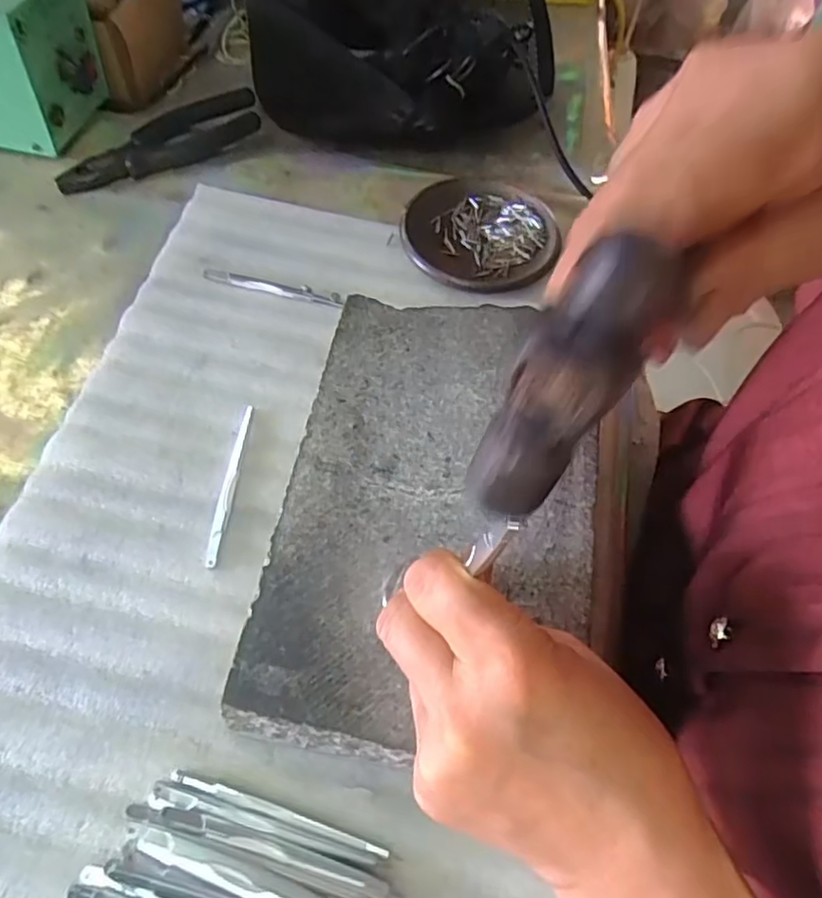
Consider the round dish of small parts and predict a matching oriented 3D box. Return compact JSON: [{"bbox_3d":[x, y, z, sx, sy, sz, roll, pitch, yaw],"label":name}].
[{"bbox_3d":[0.052,-0.156,0.451,0.113,0.018,0.108,1,61,-1],"label":"round dish of small parts"}]

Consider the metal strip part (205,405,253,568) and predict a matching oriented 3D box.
[{"bbox_3d":[-0.105,0.019,0.356,0.008,0.006,0.101,4,61,1],"label":"metal strip part"}]

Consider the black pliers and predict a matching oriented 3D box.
[{"bbox_3d":[-0.195,-0.242,0.487,0.165,0.015,0.045,-33,66,-18],"label":"black pliers"}]

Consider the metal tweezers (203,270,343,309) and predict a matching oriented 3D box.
[{"bbox_3d":[-0.096,-0.112,0.426,0.100,0.004,0.010,13,61,6],"label":"metal tweezers"}]

